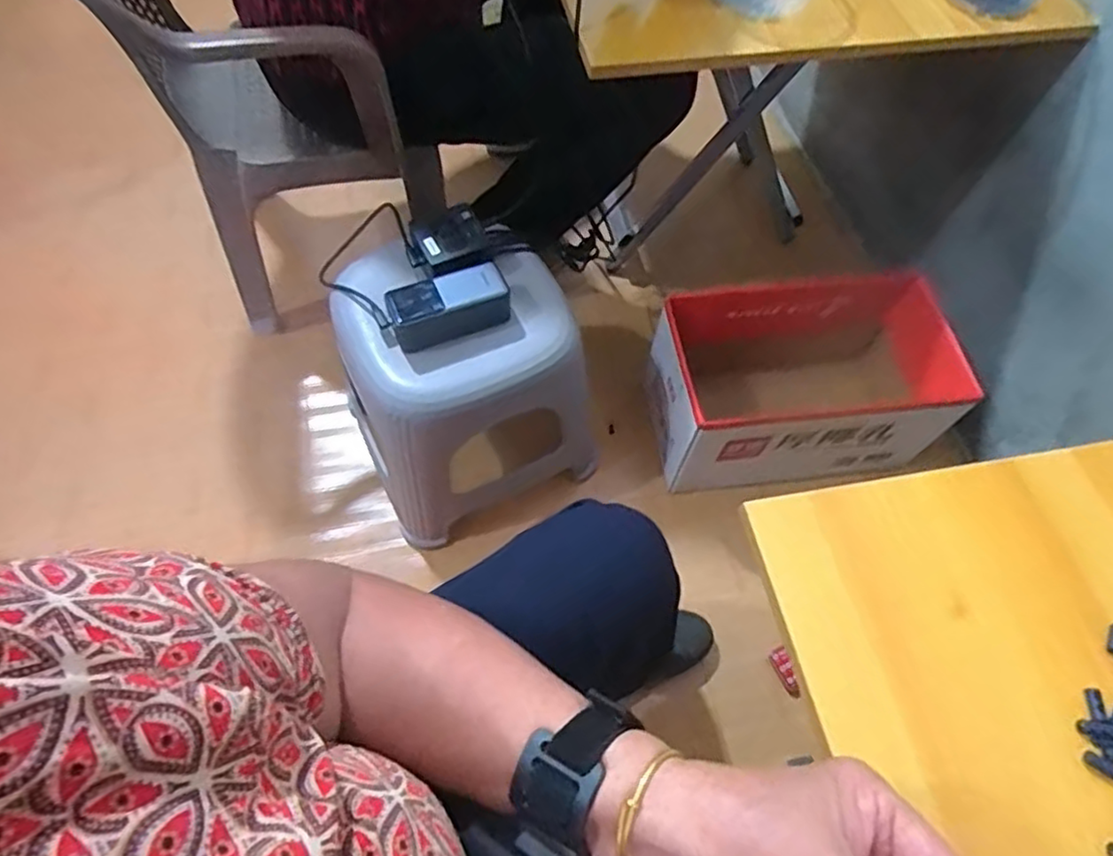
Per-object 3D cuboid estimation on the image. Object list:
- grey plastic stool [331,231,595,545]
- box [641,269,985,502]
[{"bbox_3d":[-0.120,-0.061,0.882,0.267,0.298,0.270,-21,64,-14],"label":"grey plastic stool"},{"bbox_3d":[0.345,-0.062,0.979,0.382,0.197,0.225,-6,62,-6],"label":"box"}]

